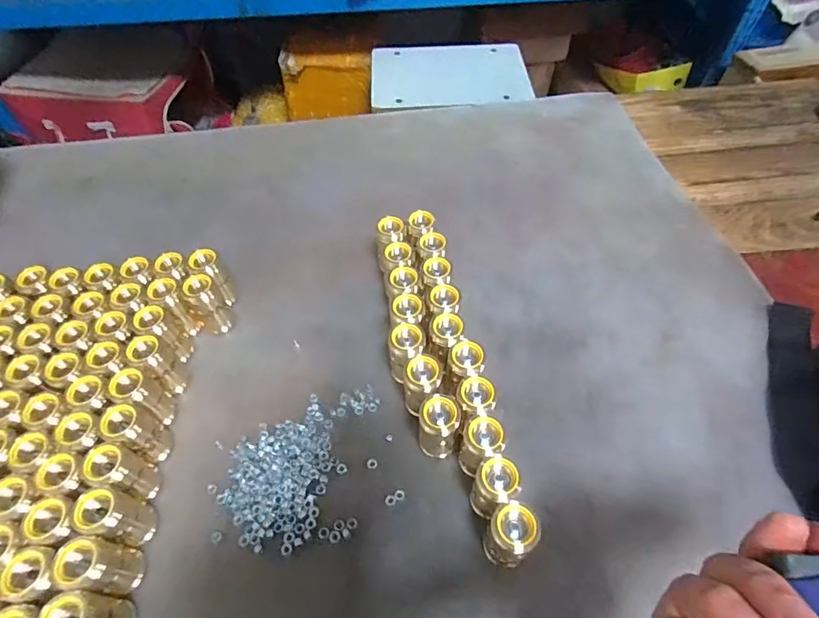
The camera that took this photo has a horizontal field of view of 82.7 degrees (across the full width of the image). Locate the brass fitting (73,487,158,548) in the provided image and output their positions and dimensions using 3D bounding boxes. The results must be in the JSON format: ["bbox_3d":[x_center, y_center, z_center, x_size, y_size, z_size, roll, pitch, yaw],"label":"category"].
[{"bbox_3d":[-0.215,0.155,0.345,0.032,0.059,0.029,15,56,11],"label":"brass fitting"}]

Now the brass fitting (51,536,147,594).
[{"bbox_3d":[-0.215,0.180,0.325,0.031,0.058,0.029,6,55,4],"label":"brass fitting"}]

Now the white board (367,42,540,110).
[{"bbox_3d":[0.086,-0.518,1.024,0.331,0.016,0.217,-3,61,0],"label":"white board"}]

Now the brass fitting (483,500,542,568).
[{"bbox_3d":[0.069,0.159,0.326,0.032,0.067,0.032,0,54,0],"label":"brass fitting"}]

